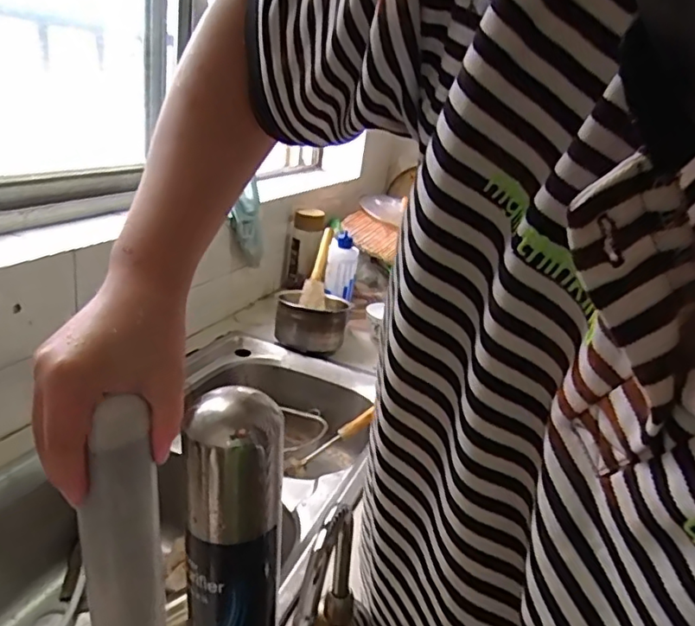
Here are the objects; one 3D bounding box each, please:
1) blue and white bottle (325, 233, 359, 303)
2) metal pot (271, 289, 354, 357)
[{"bbox_3d":[-0.012,-0.099,1.170,0.064,0.139,0.059,7,22,-2],"label":"blue and white bottle"},{"bbox_3d":[-0.071,0.016,1.109,0.141,0.093,0.149,7,22,-2],"label":"metal pot"}]

